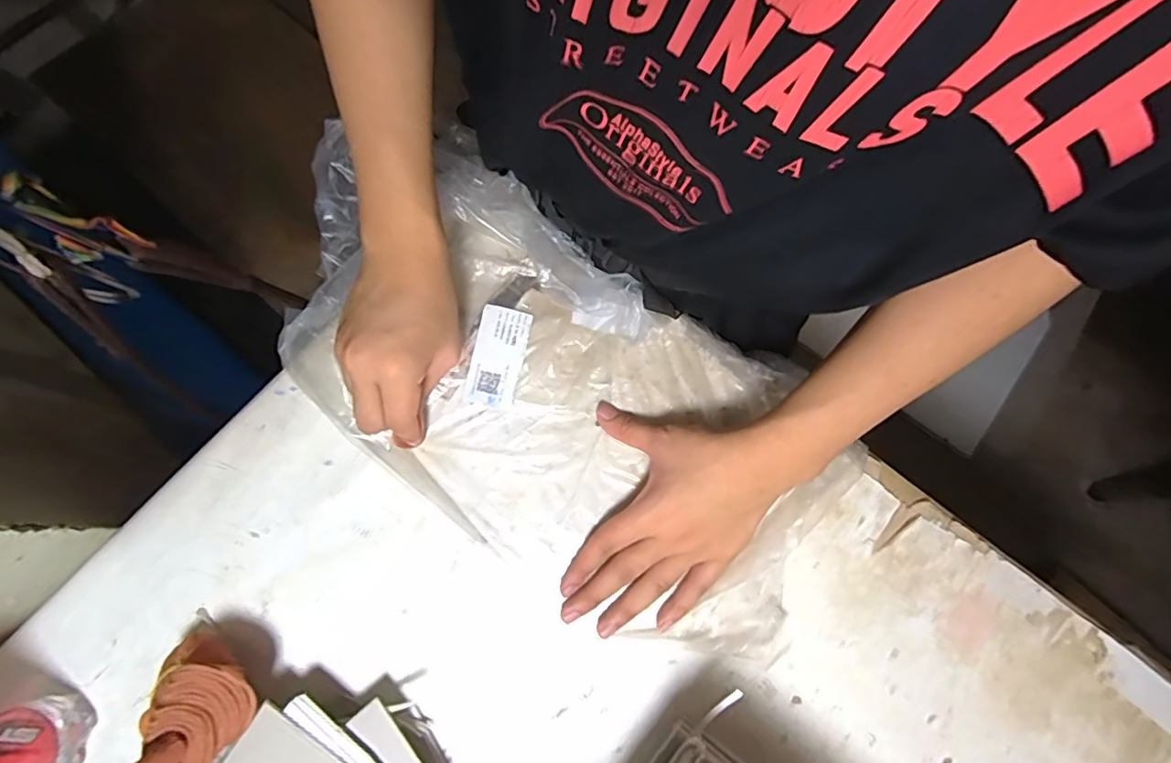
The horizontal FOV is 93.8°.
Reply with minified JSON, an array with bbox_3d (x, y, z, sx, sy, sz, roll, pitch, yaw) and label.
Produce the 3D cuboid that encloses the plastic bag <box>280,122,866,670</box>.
[{"bbox_3d":[-0.019,0.010,0.409,0.430,0.057,0.237,36,78,8],"label":"plastic bag"}]

